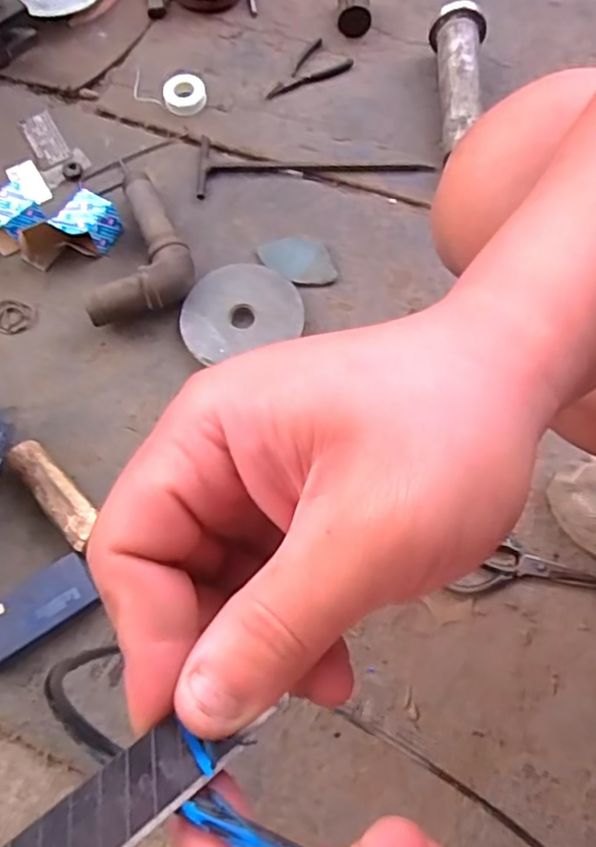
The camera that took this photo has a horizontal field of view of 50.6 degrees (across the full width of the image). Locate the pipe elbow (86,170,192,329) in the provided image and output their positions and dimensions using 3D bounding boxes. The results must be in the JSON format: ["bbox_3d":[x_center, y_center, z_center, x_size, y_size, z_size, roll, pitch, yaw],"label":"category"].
[{"bbox_3d":[-0.195,-0.247,0.852,0.122,0.063,0.260,3,69,1],"label":"pipe elbow"}]

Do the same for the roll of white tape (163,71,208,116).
[{"bbox_3d":[-0.175,-0.513,0.979,0.066,0.025,0.076,-12,69,-5],"label":"roll of white tape"}]

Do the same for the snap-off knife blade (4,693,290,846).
[{"bbox_3d":[-0.046,0.089,0.139,0.081,0.004,0.017,-29,71,-31],"label":"snap-off knife blade"}]

